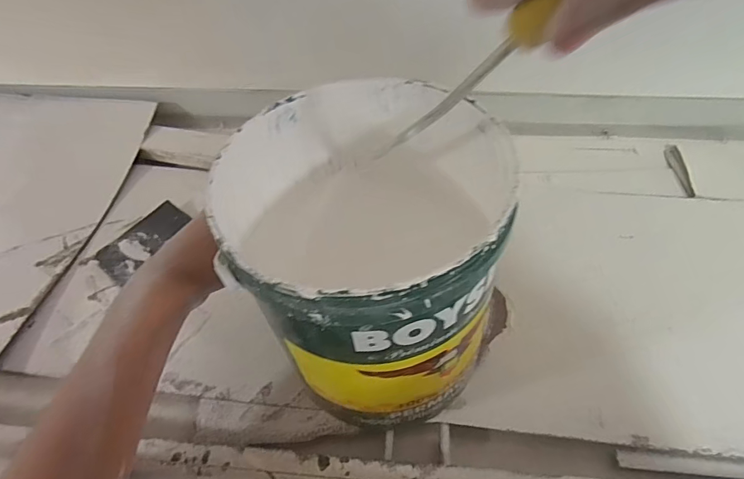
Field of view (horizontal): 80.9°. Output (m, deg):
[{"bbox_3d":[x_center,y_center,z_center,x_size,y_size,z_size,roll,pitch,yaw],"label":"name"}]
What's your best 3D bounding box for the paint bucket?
[{"bbox_3d":[0.002,0.012,0.308,0.178,0.182,0.178,1,51,-2],"label":"paint bucket"}]

